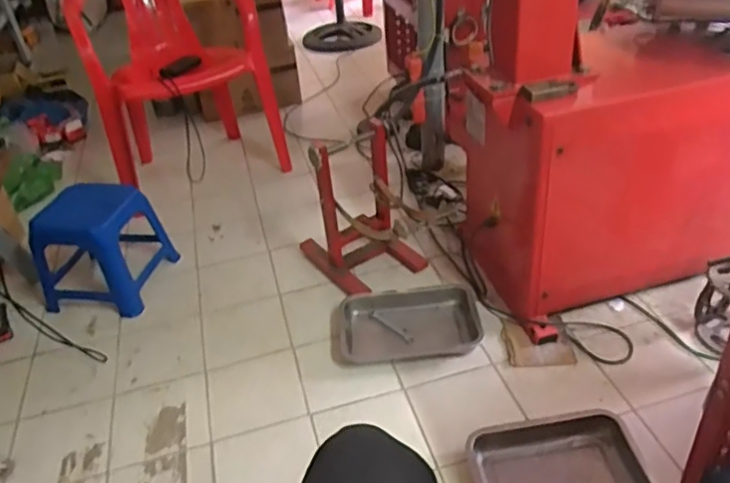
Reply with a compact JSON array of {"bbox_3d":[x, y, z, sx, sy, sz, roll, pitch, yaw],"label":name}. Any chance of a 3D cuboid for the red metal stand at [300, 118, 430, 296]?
[{"bbox_3d":[-0.024,-0.098,1.533,0.227,0.365,0.288,-28,42,-27],"label":"red metal stand"}]

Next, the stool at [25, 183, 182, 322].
[{"bbox_3d":[-0.689,0.002,1.593,0.259,0.266,0.259,3,37,12],"label":"stool"}]

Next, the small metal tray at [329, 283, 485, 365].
[{"bbox_3d":[0.093,0.183,1.418,0.337,0.040,0.201,-5,36,2],"label":"small metal tray"}]

